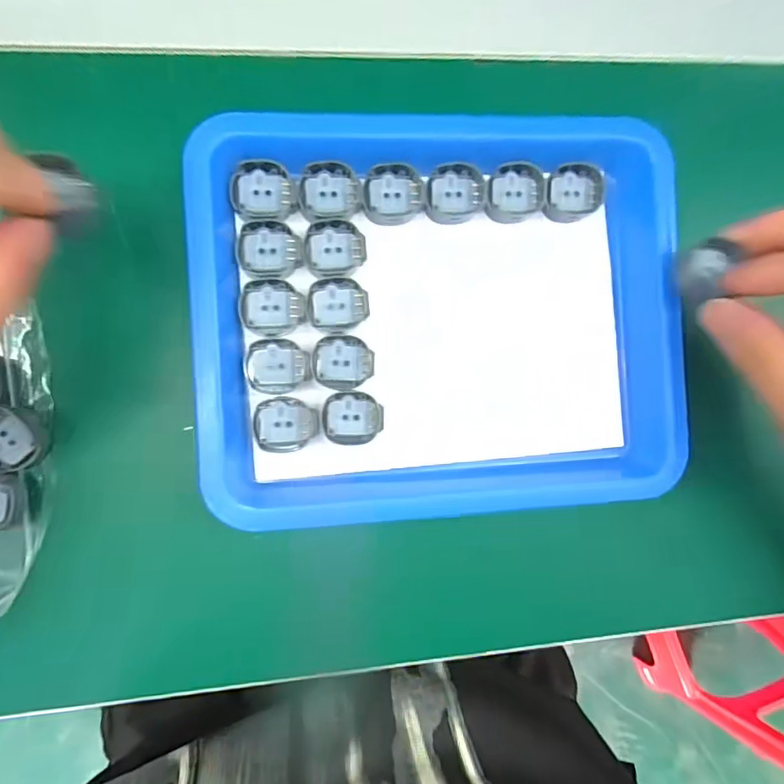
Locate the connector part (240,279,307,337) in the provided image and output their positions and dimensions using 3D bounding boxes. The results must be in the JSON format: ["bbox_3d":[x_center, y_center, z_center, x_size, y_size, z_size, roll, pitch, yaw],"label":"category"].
[{"bbox_3d":[-0.053,-0.038,0.234,0.028,0.004,0.025,1,89,-7],"label":"connector part"}]

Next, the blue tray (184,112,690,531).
[{"bbox_3d":[0.024,-0.035,0.242,0.215,0.030,0.184,-3,89,-7],"label":"blue tray"}]

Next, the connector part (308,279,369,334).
[{"bbox_3d":[-0.024,-0.040,0.237,0.027,0.004,0.024,1,89,-7],"label":"connector part"}]

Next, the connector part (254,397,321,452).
[{"bbox_3d":[-0.048,0.015,0.236,0.028,0.004,0.025,2,89,-7],"label":"connector part"}]

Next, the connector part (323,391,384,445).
[{"bbox_3d":[-0.017,0.012,0.238,0.027,0.004,0.024,0,89,-7],"label":"connector part"}]

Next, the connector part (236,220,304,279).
[{"bbox_3d":[-0.055,-0.064,0.235,0.029,0.006,0.025,1,89,-7],"label":"connector part"}]

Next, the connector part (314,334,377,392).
[{"bbox_3d":[-0.022,-0.013,0.238,0.027,0.004,0.024,5,88,-7],"label":"connector part"}]

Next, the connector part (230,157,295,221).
[{"bbox_3d":[-0.058,-0.090,0.231,0.027,0.005,0.025,0,89,-7],"label":"connector part"}]

